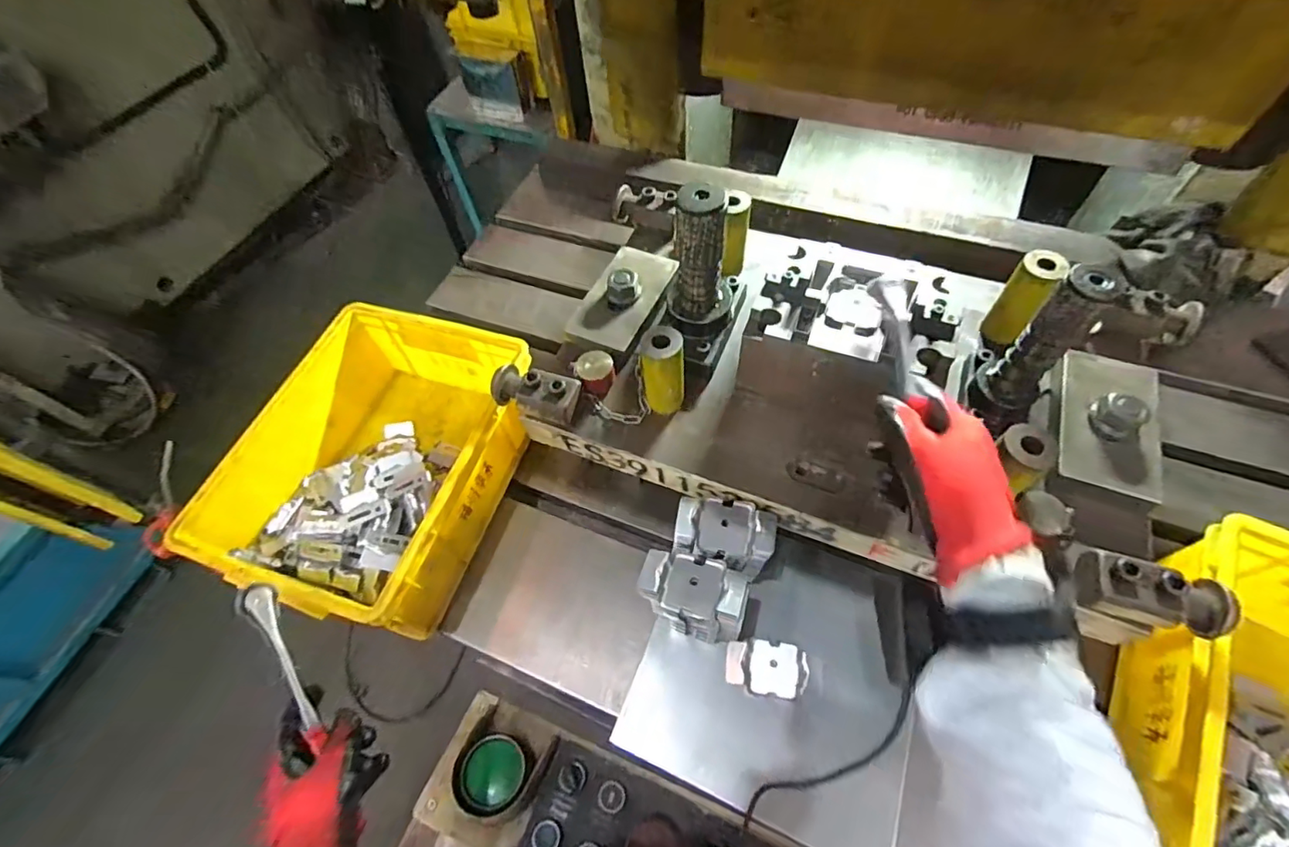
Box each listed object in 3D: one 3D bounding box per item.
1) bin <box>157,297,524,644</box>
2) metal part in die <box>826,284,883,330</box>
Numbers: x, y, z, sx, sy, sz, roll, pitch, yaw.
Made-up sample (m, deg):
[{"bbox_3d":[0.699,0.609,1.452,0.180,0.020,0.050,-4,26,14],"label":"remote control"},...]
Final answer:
[{"bbox_3d":[-0.303,0.045,0.639,0.256,0.136,0.337,13,59,11],"label":"bin"},{"bbox_3d":[0.199,-0.112,0.510,0.047,0.007,0.053,18,60,14],"label":"metal part in die"}]

